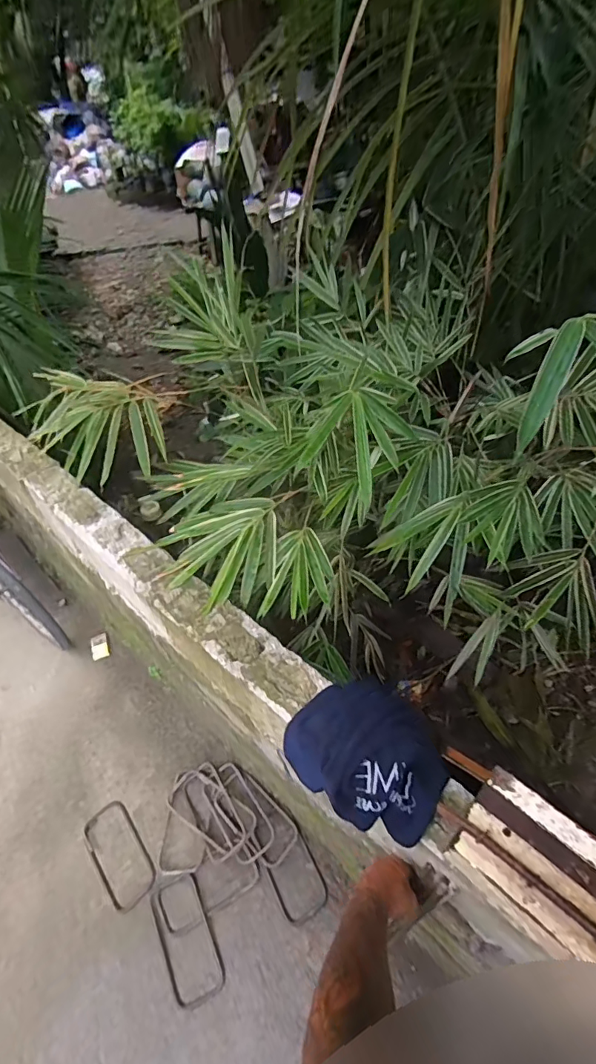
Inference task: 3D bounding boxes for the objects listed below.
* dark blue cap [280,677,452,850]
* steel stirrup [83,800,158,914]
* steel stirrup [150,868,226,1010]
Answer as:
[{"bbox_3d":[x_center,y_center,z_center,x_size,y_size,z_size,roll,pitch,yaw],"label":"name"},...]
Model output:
[{"bbox_3d":[0.104,0.312,0.656,0.181,0.092,0.229,-37,53,-24],"label":"dark blue cap"},{"bbox_3d":[-0.507,0.909,1.313,0.131,0.009,0.274,-34,52,-22],"label":"steel stirrup"},{"bbox_3d":[-0.285,1.032,1.179,0.132,0.015,0.269,-29,50,-12],"label":"steel stirrup"}]

